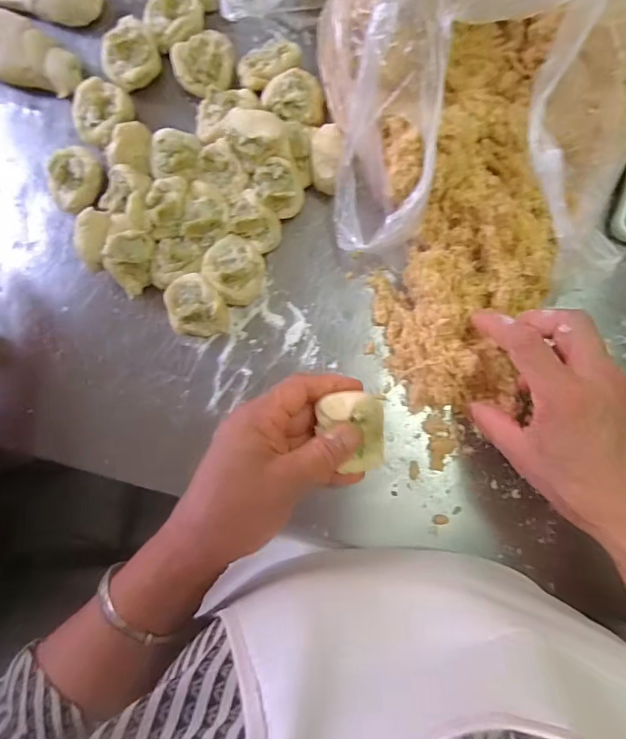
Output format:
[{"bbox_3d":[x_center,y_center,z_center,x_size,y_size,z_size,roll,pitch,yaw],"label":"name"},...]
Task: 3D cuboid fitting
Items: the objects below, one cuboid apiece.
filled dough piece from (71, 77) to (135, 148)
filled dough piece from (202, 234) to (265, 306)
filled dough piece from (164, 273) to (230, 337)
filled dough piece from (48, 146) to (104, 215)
[{"bbox_3d":[-0.176,-0.216,0.393,0.048,0.029,0.048,-30,85,0],"label":"filled dough piece"},{"bbox_3d":[-0.062,-0.081,0.379,0.046,0.029,0.048,0,85,2],"label":"filled dough piece"},{"bbox_3d":[-0.094,-0.050,0.376,0.045,0.031,0.044,0,85,2],"label":"filled dough piece"},{"bbox_3d":[-0.195,-0.157,0.382,0.037,0.019,0.048,40,88,5],"label":"filled dough piece"}]

